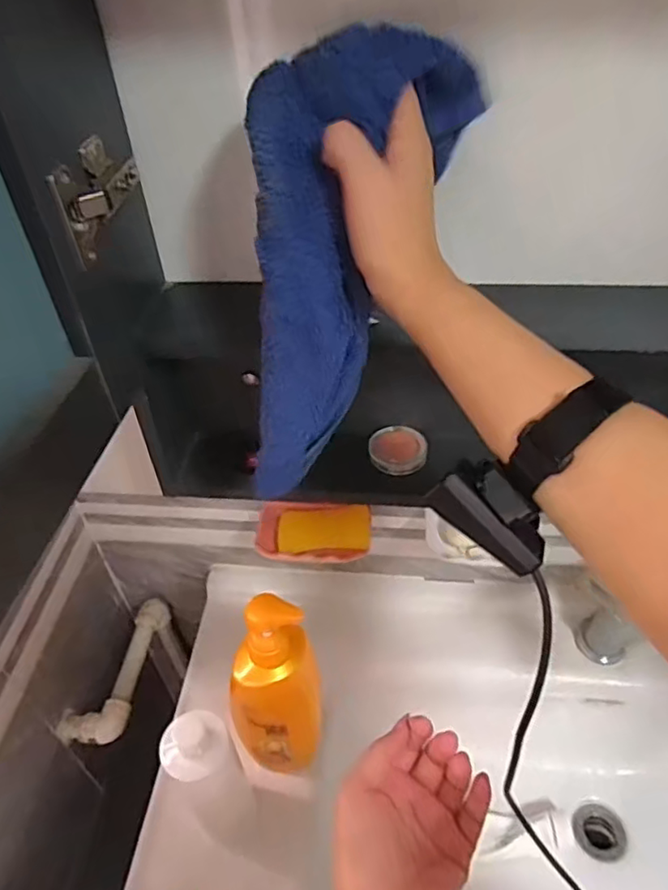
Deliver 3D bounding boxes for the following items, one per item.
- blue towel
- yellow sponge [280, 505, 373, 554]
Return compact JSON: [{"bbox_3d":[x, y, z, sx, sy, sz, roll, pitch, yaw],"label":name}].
[{"bbox_3d":[-0.007,-0.101,0.380,0.100,0.274,0.098,20,16,23],"label":"blue towel"},{"bbox_3d":[-0.011,0.099,0.697,0.104,0.028,0.048,-3,69,1],"label":"yellow sponge"}]

